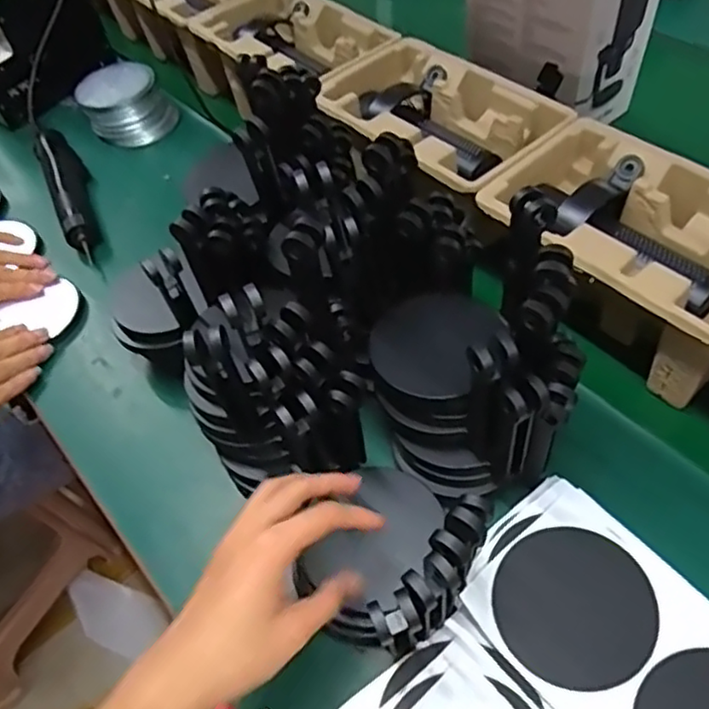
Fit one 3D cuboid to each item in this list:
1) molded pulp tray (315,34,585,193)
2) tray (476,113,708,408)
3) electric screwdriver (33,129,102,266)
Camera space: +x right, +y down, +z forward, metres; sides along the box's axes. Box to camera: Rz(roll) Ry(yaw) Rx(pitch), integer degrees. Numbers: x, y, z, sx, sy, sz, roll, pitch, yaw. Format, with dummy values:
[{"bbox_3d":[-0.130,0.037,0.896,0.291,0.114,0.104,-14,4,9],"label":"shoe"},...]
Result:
[{"bbox_3d":[0.080,-0.227,0.643,0.154,0.049,0.231,-37,57,-22],"label":"molded pulp tray"},{"bbox_3d":[0.229,-0.080,0.542,0.151,0.098,0.232,-36,56,-21],"label":"tray"},{"bbox_3d":[-0.325,-0.189,0.753,0.044,0.039,0.229,-25,53,-13],"label":"electric screwdriver"}]

